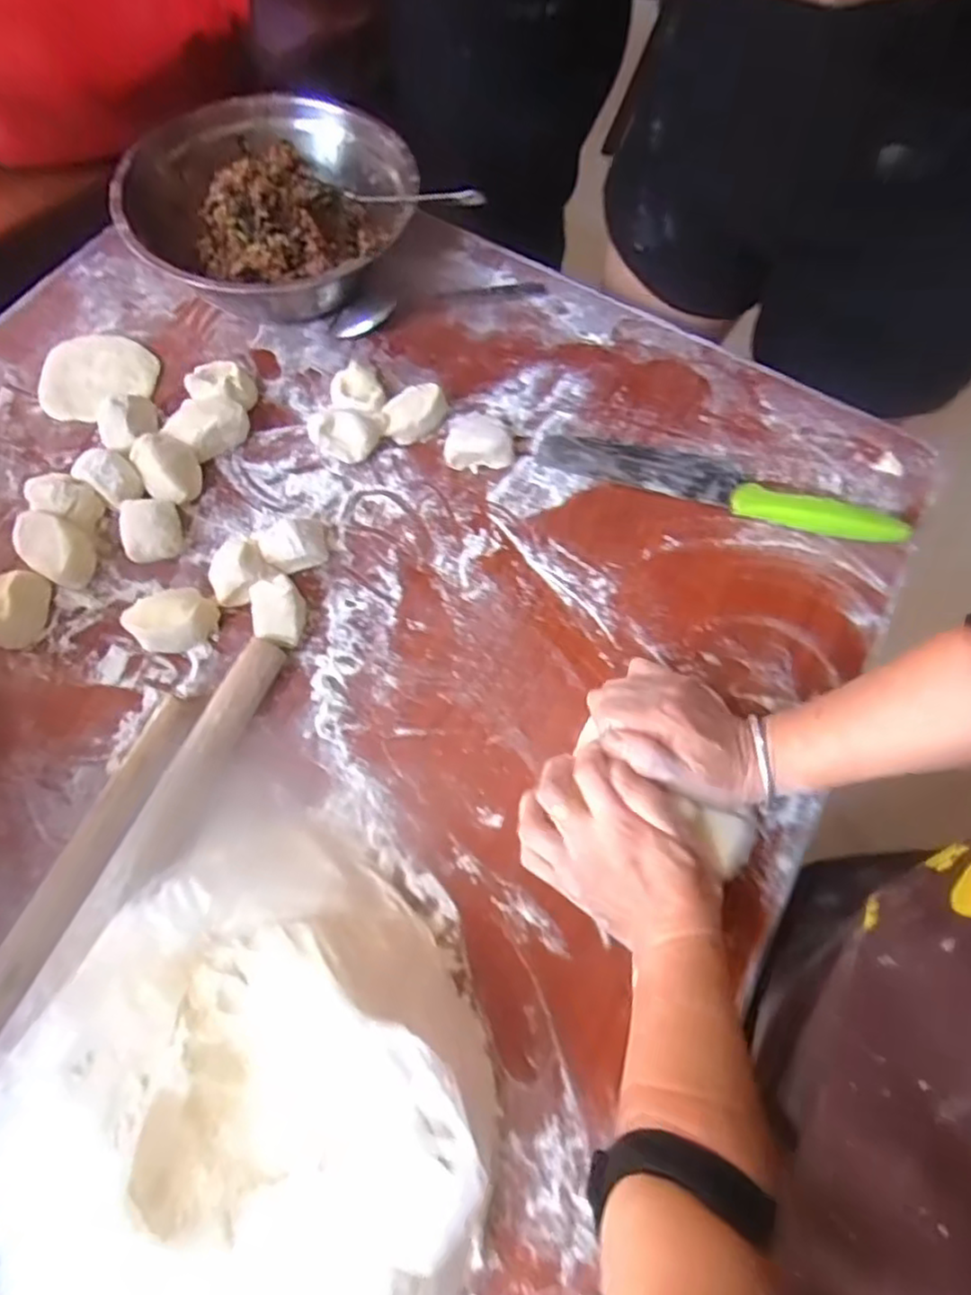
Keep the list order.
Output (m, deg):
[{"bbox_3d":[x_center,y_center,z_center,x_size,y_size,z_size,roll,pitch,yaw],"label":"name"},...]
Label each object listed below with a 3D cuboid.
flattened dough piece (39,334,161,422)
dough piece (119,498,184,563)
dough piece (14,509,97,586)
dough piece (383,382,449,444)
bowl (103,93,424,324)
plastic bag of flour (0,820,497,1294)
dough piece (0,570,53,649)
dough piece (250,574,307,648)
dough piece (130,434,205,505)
[{"bbox_3d":[-0.315,-0.226,0.546,0.085,0.015,0.085,3,68,-1],"label":"flattened dough piece"},{"bbox_3d":[-0.241,-0.085,0.481,0.039,0.026,0.044,-8,69,-6],"label":"dough piece"},{"bbox_3d":[-0.307,-0.072,0.472,0.057,0.032,0.040,37,71,11],"label":"dough piece"},{"bbox_3d":[-0.055,-0.185,0.525,0.048,0.040,0.032,-12,70,-7],"label":"dough piece"},{"bbox_3d":[-0.180,-0.378,0.574,0.230,0.081,0.242,1,69,-2],"label":"bowl"},{"bbox_3d":[-0.107,0.220,0.332,0.215,0.103,0.229,22,69,6],"label":"plastic bag of flour"},{"bbox_3d":[-0.327,-0.027,0.455,0.043,0.027,0.049,3,68,-1],"label":"dough piece"},{"bbox_3d":[-0.143,-0.023,0.459,0.035,0.029,0.046,-6,69,-5],"label":"dough piece"},{"bbox_3d":[-0.239,-0.135,0.499,0.041,0.028,0.052,-32,73,-14],"label":"dough piece"}]

